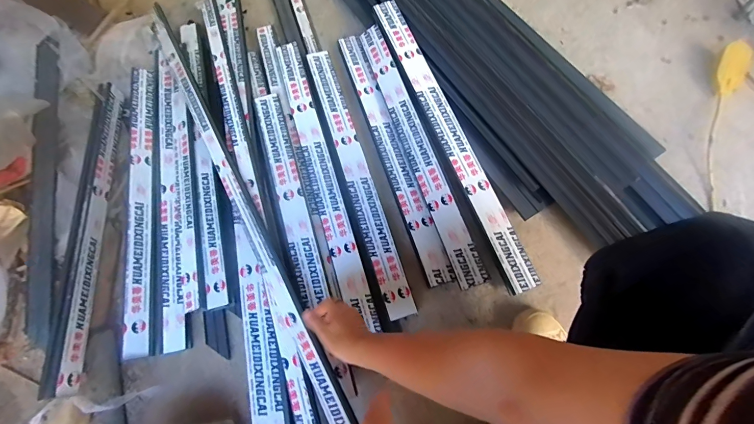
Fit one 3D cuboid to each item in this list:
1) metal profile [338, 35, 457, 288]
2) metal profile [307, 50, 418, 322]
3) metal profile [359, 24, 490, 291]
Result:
[{"bbox_3d":[0.026,-0.148,0.789,0.052,0.028,0.641,-18,71,-5],"label":"metal profile"},{"bbox_3d":[-0.049,-0.095,0.756,0.059,0.016,0.643,-17,71,-5],"label":"metal profile"},{"bbox_3d":[0.081,-0.151,0.754,0.050,0.031,0.635,-18,71,-5],"label":"metal profile"}]

